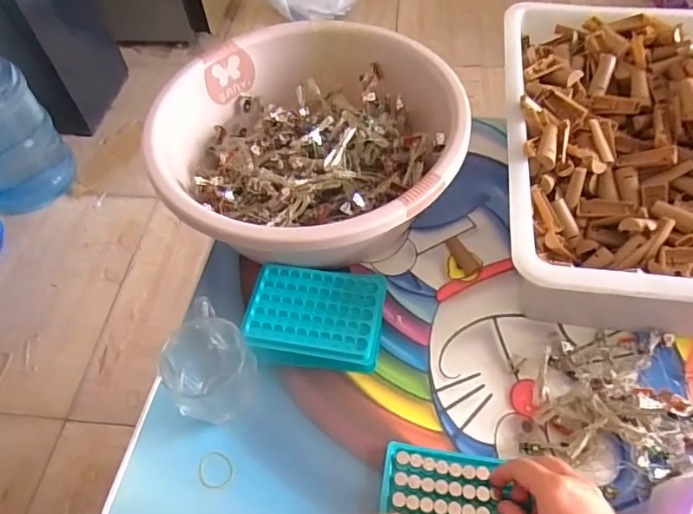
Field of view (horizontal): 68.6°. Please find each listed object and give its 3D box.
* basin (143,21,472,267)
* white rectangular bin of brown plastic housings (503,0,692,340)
[{"bbox_3d":[-0.032,-0.125,0.581,0.320,0.120,0.304,14,57,12],"label":"basin"},{"bbox_3d":[0.326,-0.103,0.546,0.316,0.135,0.413,6,56,7],"label":"white rectangular bin of brown plastic housings"}]

